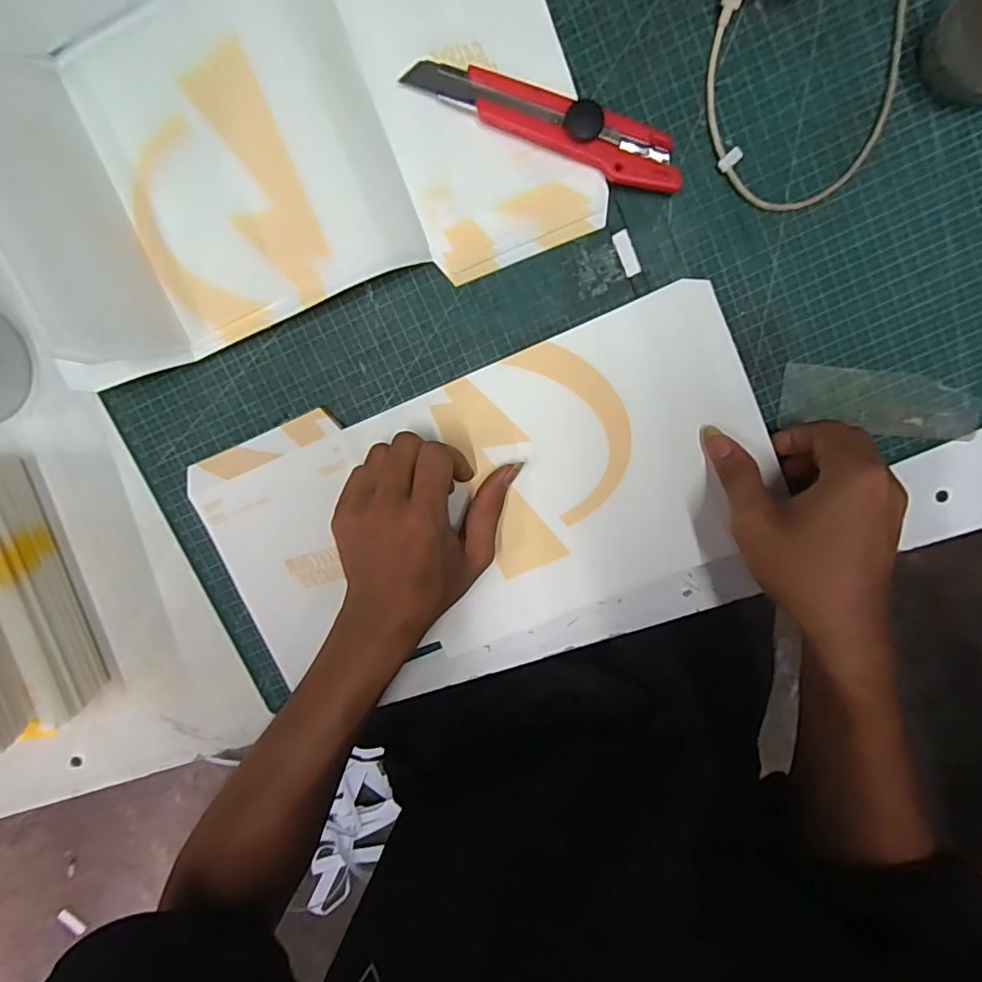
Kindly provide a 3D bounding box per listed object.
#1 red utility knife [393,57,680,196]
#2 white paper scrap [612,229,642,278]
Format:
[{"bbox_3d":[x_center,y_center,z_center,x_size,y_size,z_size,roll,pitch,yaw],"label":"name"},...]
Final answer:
[{"bbox_3d":[0.035,-0.217,0.314,0.164,0.020,0.029,22,98,-1],"label":"red utility knife"},{"bbox_3d":[0.086,-0.149,0.333,0.011,0.004,0.028,-22,97,5],"label":"white paper scrap"}]

